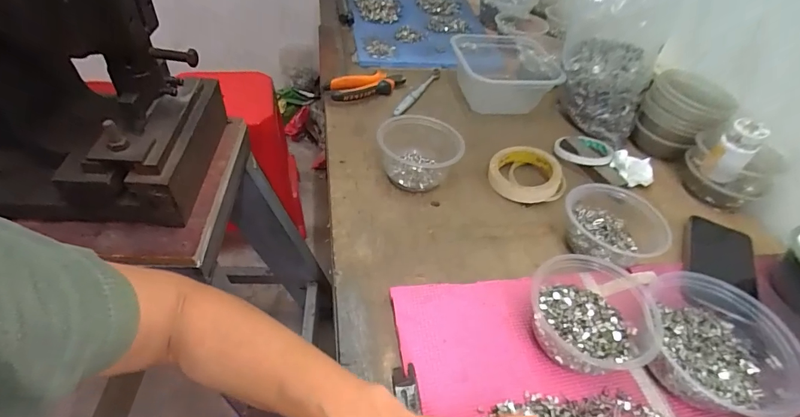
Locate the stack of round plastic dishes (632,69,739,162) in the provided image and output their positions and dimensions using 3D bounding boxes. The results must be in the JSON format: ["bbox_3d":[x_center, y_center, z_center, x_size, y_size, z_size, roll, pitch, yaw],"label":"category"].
[{"bbox_3d":[0.446,-0.145,0.652,0.116,0.109,0.095,35,52,26],"label":"stack of round plastic dishes"}]

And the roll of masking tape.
[{"bbox_3d":[0.180,-0.051,0.589,0.096,0.031,0.094,3,45,-3],"label":"roll of masking tape"}]

